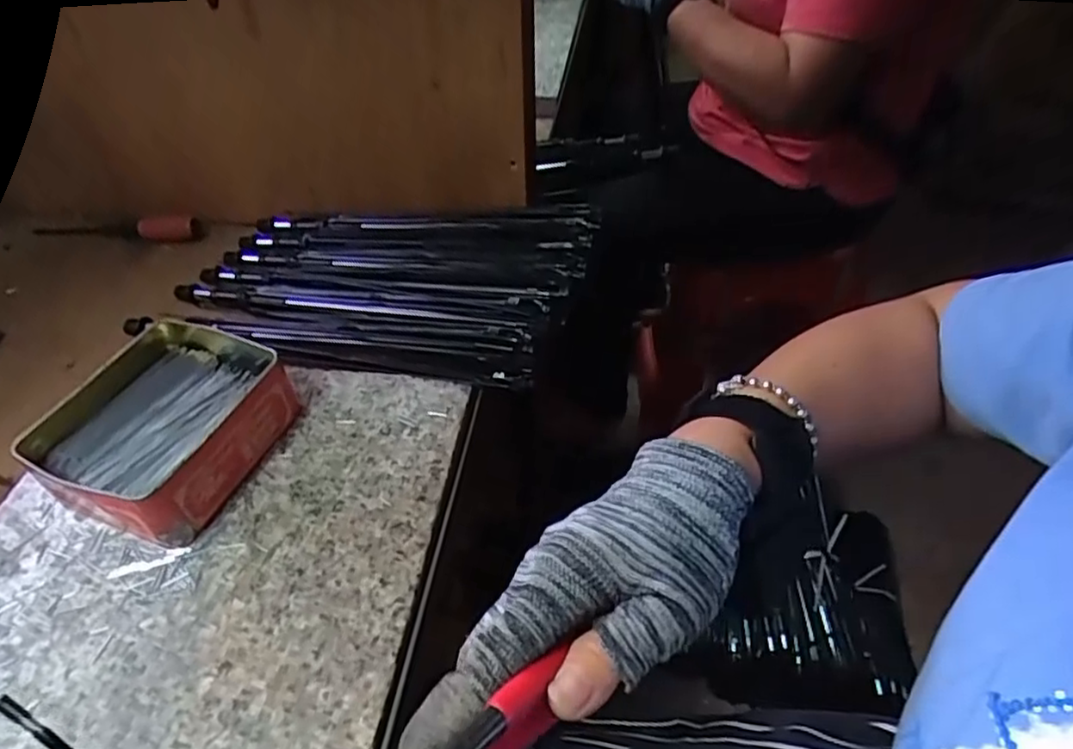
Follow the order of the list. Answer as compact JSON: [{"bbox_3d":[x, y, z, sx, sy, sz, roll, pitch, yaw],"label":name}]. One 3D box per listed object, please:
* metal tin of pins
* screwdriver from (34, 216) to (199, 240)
[{"bbox_3d":[-0.222,0.030,0.402,0.113,0.048,0.132,14,48,16],"label":"metal tin of pins"},{"bbox_3d":[-0.389,-0.138,0.621,0.161,0.019,0.022,6,45,7],"label":"screwdriver"}]

